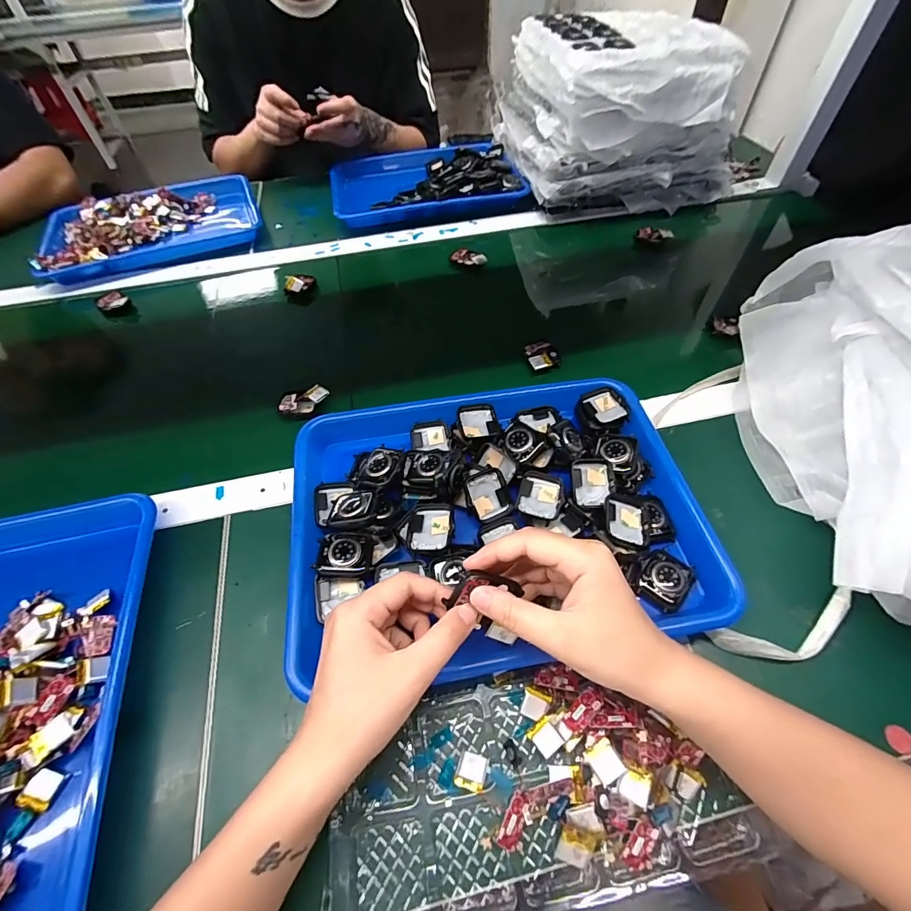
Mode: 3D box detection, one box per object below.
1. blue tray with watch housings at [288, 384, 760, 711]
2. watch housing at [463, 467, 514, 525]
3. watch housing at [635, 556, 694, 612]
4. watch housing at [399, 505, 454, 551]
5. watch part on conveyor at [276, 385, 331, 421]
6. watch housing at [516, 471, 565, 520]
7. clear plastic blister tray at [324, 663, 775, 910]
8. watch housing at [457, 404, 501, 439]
[{"bbox_3d":[0.030,0.043,0.372,0.324,0.050,0.252,-9,55,-4],"label":"blue tray with watch housings"},{"bbox_3d":[0.027,0.034,0.369,0.036,0.011,0.040,-20,88,-9],"label":"watch housing"},{"bbox_3d":[0.159,0.095,0.334,0.035,0.009,0.041,34,63,24],"label":"watch housing"},{"bbox_3d":[-0.023,0.059,0.354,0.043,0.017,0.040,2,55,4],"label":"watch housing"},{"bbox_3d":[-0.165,-0.058,0.477,0.051,0.017,0.037,-8,55,-3],"label":"watch part on conveyor"},{"bbox_3d":[0.072,0.035,0.370,0.037,0.011,0.042,11,56,10],"label":"watch housing"},{"bbox_3d":[0.047,0.205,0.273,0.247,0.030,0.120,-11,55,-5],"label":"clear plastic blister tray"},{"bbox_3d":[0.021,-0.031,0.405,0.037,0.011,0.038,-7,55,-3],"label":"watch housing"}]

